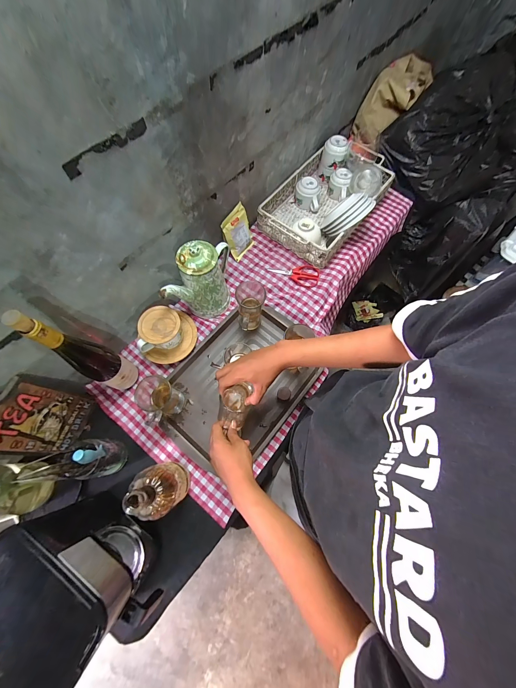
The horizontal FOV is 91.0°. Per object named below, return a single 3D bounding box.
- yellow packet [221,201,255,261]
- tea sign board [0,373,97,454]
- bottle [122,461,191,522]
[{"bbox_3d":[-0.056,-0.329,0.751,0.019,0.124,0.103,32,80,35],"label":"yellow packet"},{"bbox_3d":[-0.465,0.142,0.509,0.019,0.269,0.142,11,68,21],"label":"tea sign board"},{"bbox_3d":[-0.193,0.286,0.503,0.076,0.208,0.087,-26,72,-12],"label":"bottle"}]

